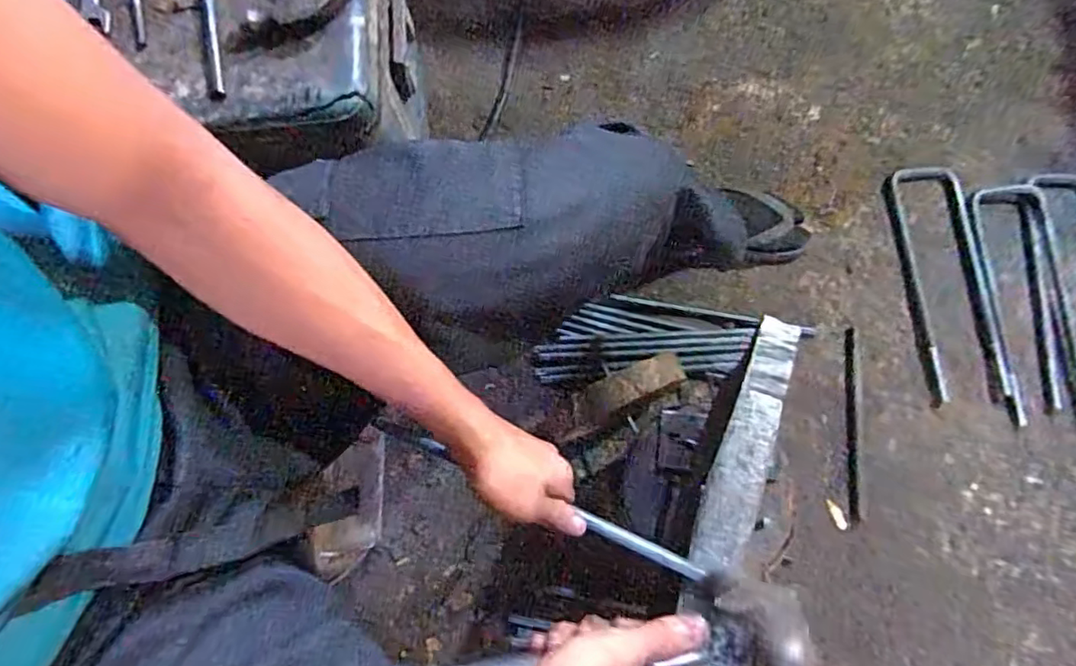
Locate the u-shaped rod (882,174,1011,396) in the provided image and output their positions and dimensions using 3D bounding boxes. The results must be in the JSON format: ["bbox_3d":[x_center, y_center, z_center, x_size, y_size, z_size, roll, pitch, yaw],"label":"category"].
[{"bbox_3d":[0.619,-0.082,0.899,0.117,0.017,0.352,-8,80,-2],"label":"u-shaped rod"}]

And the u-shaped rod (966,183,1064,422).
[{"bbox_3d":[0.727,-0.049,0.901,0.107,0.017,0.353,-3,80,-2],"label":"u-shaped rod"}]

